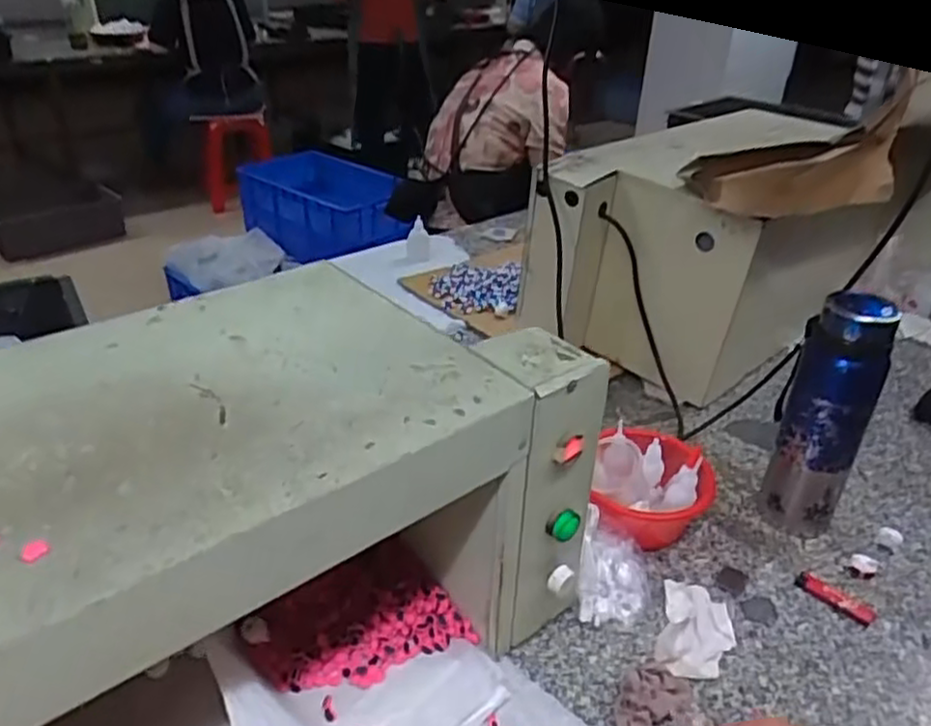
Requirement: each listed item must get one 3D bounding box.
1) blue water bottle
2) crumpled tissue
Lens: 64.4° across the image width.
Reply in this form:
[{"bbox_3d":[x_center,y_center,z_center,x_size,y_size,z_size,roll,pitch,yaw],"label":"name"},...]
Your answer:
[{"bbox_3d":[0.380,0.059,0.790,0.085,0.278,0.075,18,35,24],"label":"blue water bottle"},{"bbox_3d":[0.221,0.243,0.699,0.069,0.041,0.110,12,33,16],"label":"crumpled tissue"}]

